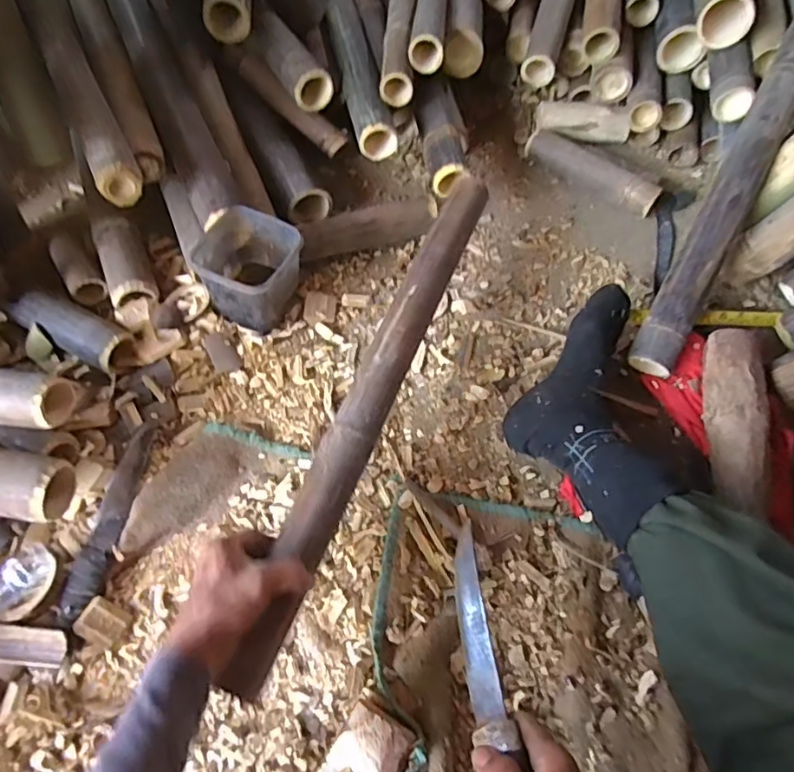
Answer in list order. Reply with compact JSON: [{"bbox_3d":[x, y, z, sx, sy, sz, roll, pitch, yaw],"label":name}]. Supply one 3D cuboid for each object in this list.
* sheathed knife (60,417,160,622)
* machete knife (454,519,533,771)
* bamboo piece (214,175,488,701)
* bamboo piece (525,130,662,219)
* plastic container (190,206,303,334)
[{"bbox_3d":[-0.326,0.142,0.641,0.038,0.020,0.230,8,61,3],"label":"sheathed knife"},{"bbox_3d":[0.077,0.253,0.487,0.030,0.031,0.271,-2,47,-3],"label":"machete knife"},{"bbox_3d":[-0.023,-0.003,0.611,0.053,0.035,0.624,20,64,9],"label":"bamboo piece"},{"bbox_3d":[0.319,-0.351,0.921,0.233,0.054,0.056,40,67,19],"label":"bamboo piece"},{"bbox_3d":[-0.200,-0.152,0.755,0.116,0.113,0.113,25,63,12],"label":"plastic container"}]

